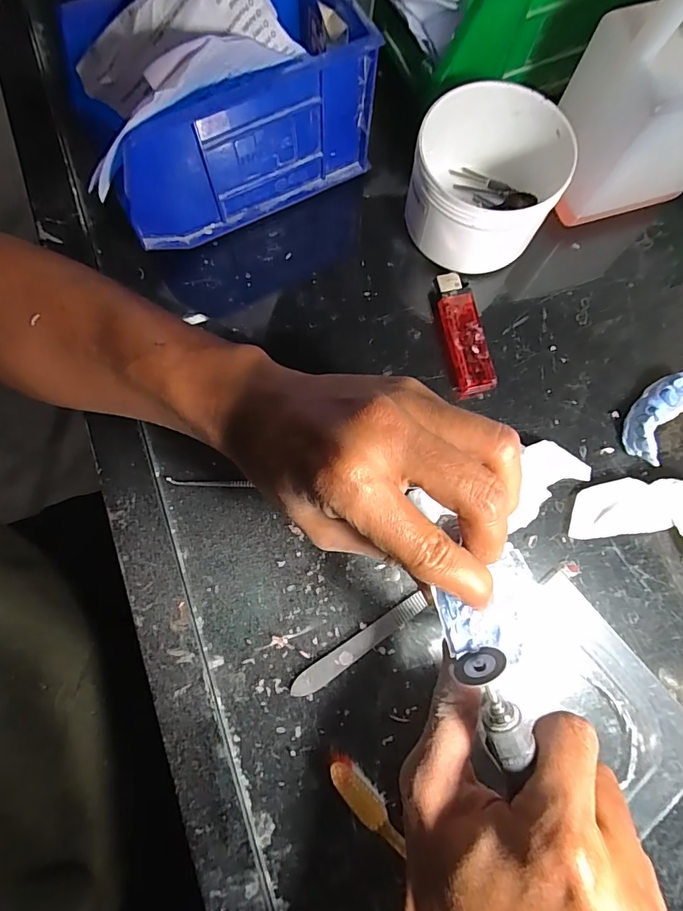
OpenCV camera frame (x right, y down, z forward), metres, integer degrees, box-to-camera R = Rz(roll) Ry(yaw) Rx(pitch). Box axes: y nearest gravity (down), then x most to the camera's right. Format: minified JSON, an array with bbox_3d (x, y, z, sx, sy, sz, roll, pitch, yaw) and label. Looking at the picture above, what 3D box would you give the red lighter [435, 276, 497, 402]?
[{"bbox_3d":[0.080,-0.078,0.297,0.025,0.013,0.083,-9,79,-3],"label":"red lighter"}]

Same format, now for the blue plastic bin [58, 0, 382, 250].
[{"bbox_3d":[-0.073,-0.219,0.284,0.162,0.091,0.095,-27,80,-6],"label":"blue plastic bin"}]

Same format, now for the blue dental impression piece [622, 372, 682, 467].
[{"bbox_3d":[0.198,-0.024,0.284,0.026,0.023,0.059,38,80,7],"label":"blue dental impression piece"}]

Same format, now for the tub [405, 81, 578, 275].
[{"bbox_3d":[0.090,-0.171,0.290,0.086,0.063,0.085,0,78,-1],"label":"tub"}]

